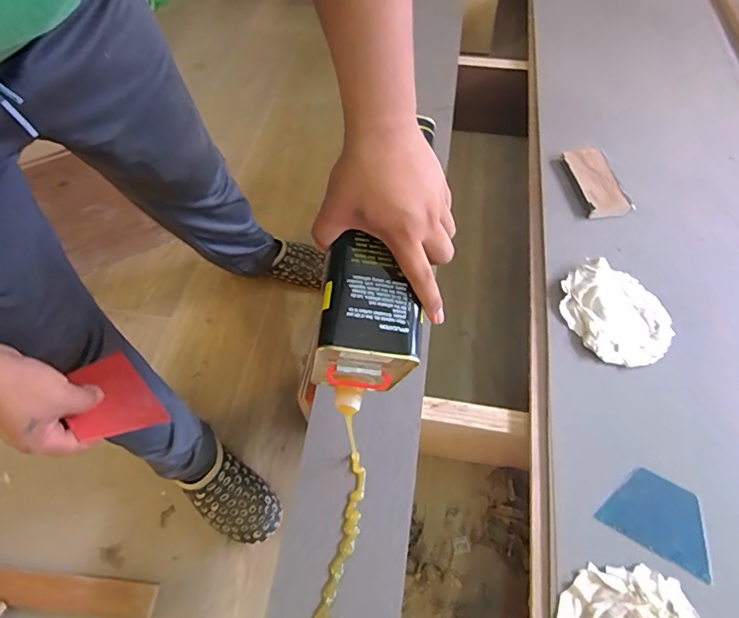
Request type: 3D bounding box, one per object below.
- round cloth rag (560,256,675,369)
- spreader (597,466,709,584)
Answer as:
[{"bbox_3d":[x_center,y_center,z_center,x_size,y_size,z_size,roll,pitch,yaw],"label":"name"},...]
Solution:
[{"bbox_3d":[0.405,0.001,0.771,0.154,0.037,0.183,-25,61,-13],"label":"round cloth rag"},{"bbox_3d":[0.388,0.276,0.629,0.135,0.005,0.098,27,63,18],"label":"spreader"}]

